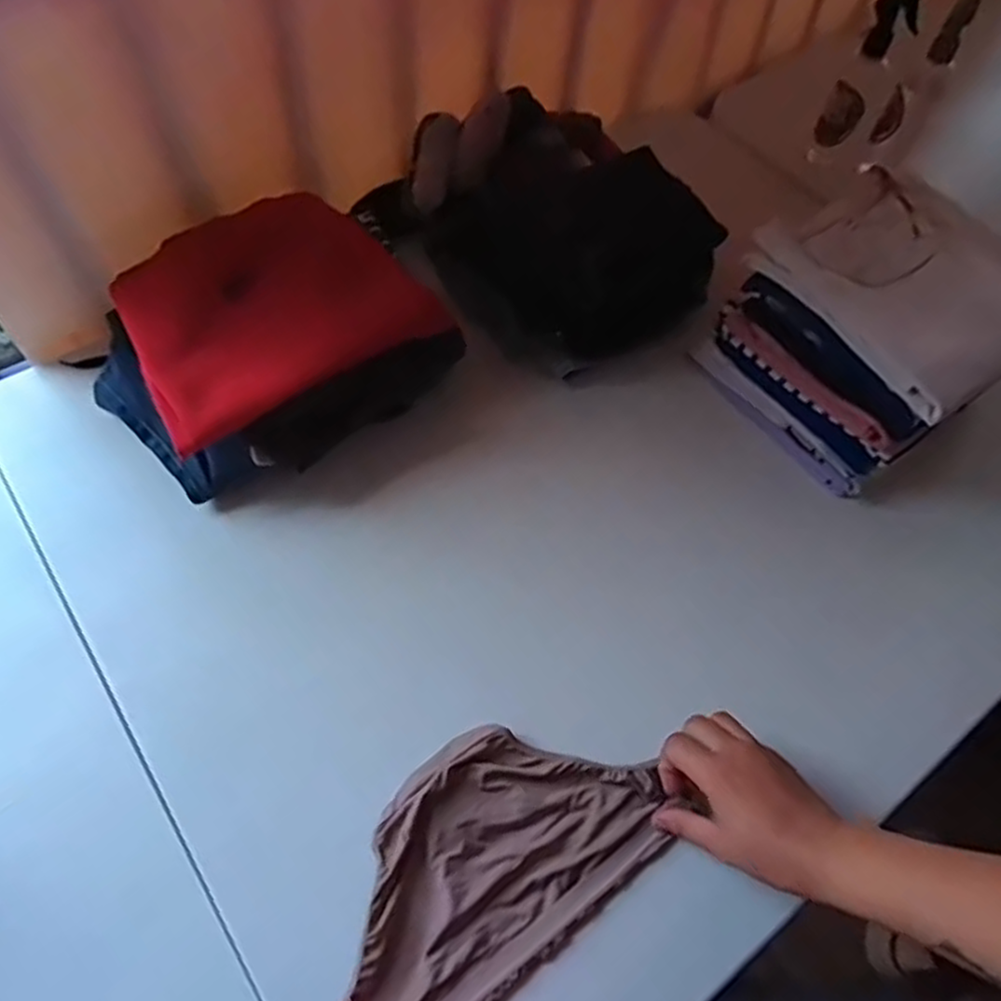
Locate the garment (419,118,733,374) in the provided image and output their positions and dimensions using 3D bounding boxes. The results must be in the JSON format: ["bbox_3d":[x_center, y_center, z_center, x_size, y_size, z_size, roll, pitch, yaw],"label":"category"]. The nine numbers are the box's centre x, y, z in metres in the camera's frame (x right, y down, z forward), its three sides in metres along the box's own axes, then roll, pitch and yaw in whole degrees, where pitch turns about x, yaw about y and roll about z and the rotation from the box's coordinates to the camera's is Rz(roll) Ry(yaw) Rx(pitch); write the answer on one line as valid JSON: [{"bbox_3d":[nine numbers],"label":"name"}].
[{"bbox_3d":[0.070,-0.255,0.719,0.235,0.099,0.234,-34,68,-20],"label":"garment"}]

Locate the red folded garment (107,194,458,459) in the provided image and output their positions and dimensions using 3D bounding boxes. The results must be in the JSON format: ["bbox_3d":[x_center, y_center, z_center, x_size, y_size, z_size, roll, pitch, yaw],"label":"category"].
[{"bbox_3d":[-0.197,-0.174,0.627,0.240,0.024,0.191,-30,67,-19],"label":"red folded garment"}]

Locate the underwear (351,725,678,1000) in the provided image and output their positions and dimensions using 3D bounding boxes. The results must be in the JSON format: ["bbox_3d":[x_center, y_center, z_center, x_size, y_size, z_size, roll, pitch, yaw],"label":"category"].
[{"bbox_3d":[-0.002,0.242,0.507,0.223,0.015,0.144,-34,68,-20],"label":"underwear"}]

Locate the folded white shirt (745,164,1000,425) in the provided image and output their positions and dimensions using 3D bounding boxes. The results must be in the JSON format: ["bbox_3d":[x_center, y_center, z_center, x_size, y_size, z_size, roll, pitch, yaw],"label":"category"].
[{"bbox_3d":[0.363,-0.196,0.623,0.217,0.027,0.214,-31,67,-19],"label":"folded white shirt"}]

